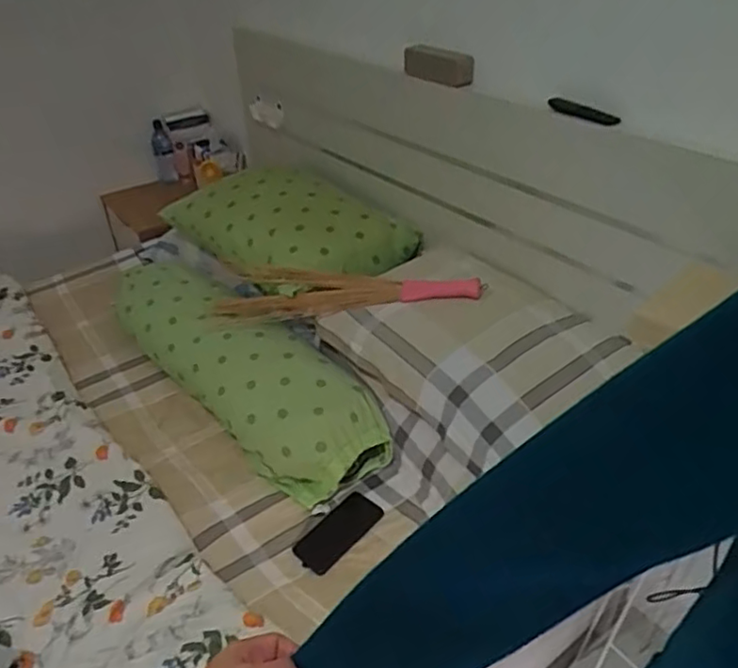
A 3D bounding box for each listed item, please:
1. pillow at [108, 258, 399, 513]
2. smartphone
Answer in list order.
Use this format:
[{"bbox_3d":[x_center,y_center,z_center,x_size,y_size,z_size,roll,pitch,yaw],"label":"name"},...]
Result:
[{"bbox_3d":[-0.304,0.051,1.389,0.233,0.157,0.839,-30,45,-33],"label":"pillow"},{"bbox_3d":[-0.053,0.350,1.092,0.079,0.013,0.158,30,54,34],"label":"smartphone"}]

